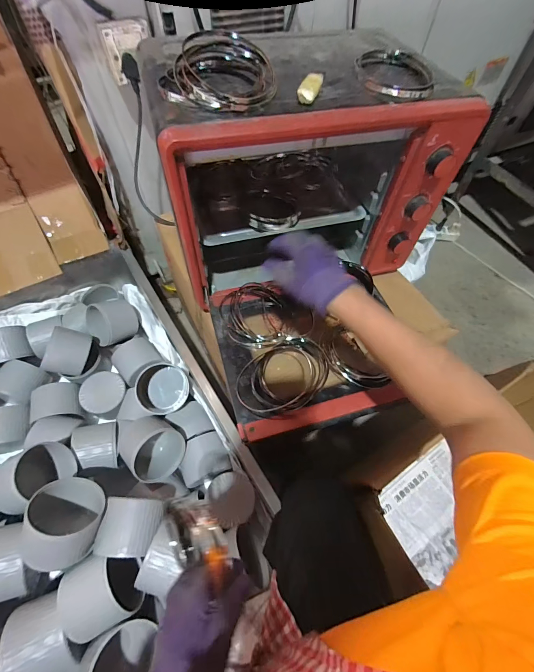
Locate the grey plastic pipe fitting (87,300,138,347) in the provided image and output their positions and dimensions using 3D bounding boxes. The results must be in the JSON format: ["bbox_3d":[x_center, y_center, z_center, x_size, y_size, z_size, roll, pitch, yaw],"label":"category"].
[{"bbox_3d":[-0.402,-0.038,0.799,0.100,0.104,0.092,-4,16,42],"label":"grey plastic pipe fitting"}]

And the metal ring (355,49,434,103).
[{"bbox_3d":[0.172,-0.356,0.416,0.089,0.012,0.106,-15,70,0],"label":"metal ring"}]

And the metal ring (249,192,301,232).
[{"bbox_3d":[0.012,-0.226,0.561,0.089,0.022,0.095,1,59,-2],"label":"metal ring"}]

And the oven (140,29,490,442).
[{"bbox_3d":[0.082,-0.174,0.494,0.423,0.333,0.517,-18,61,-13],"label":"oven"}]

